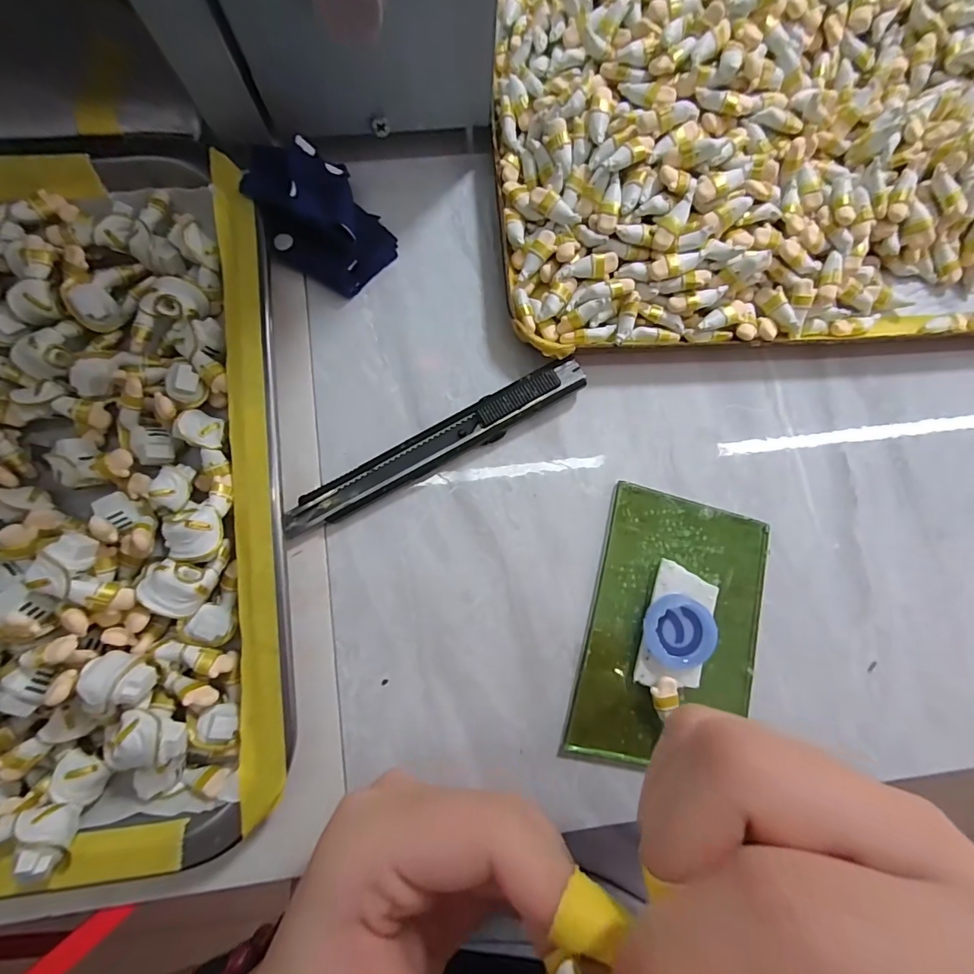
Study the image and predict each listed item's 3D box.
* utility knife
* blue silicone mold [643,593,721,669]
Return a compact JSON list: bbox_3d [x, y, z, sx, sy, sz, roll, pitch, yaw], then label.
[{"bbox_3d":[-0.020,-0.017,0.179,0.130,0.008,0.016,-28,88,-5],"label":"utility knife"},{"bbox_3d":[0.074,0.056,0.172,0.028,0.008,0.026,25,85,-2],"label":"blue silicone mold"}]

